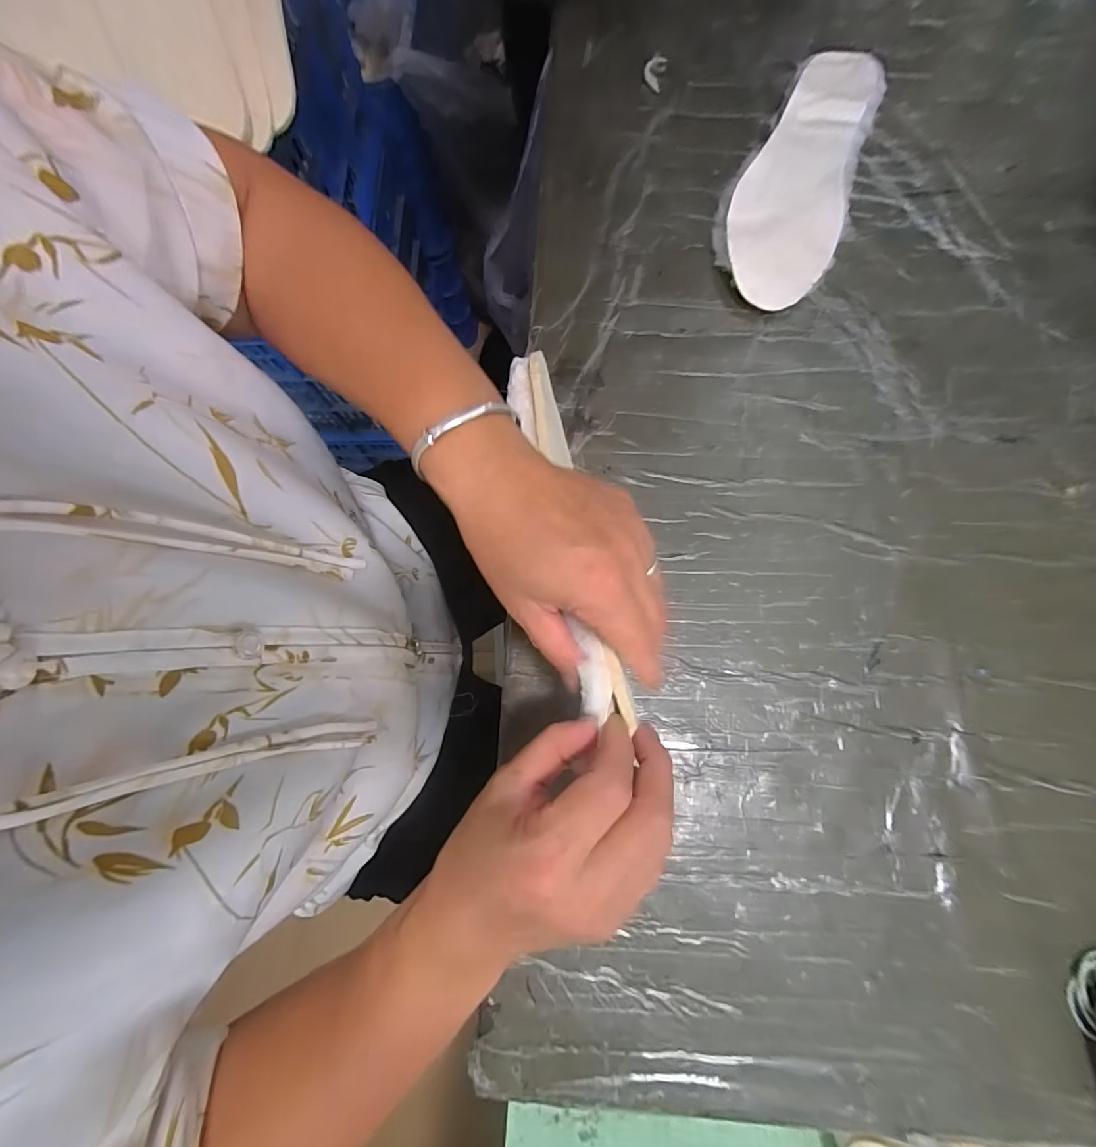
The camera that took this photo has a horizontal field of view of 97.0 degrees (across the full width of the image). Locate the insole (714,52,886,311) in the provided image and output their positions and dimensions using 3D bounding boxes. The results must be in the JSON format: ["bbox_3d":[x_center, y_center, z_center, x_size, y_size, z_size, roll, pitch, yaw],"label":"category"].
[{"bbox_3d":[0.221,-0.357,0.425,0.096,0.016,0.269,21,80,8],"label":"insole"}]

